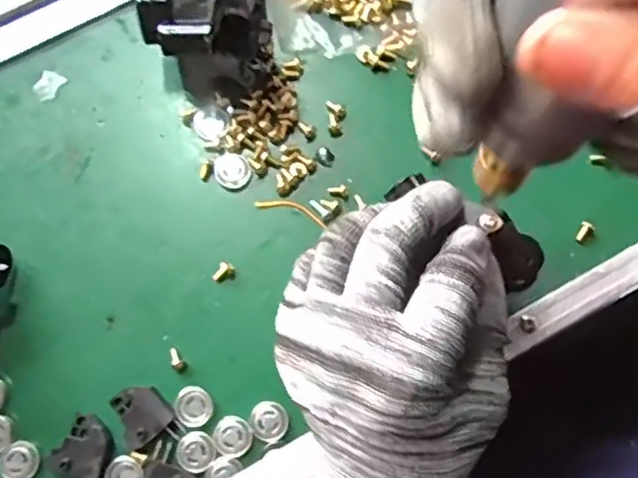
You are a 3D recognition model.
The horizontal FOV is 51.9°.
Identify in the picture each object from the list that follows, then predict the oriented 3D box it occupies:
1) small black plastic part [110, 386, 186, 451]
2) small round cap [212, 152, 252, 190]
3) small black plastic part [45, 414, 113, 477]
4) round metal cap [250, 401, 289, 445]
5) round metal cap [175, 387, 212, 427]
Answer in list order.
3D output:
[{"bbox_3d":[-0.082,0.084,0.312,0.024,0.007,0.031,-28,80,-6],"label":"small black plastic part"},{"bbox_3d":[-0.045,-0.036,0.339,0.020,0.004,0.018,41,81,7],"label":"small round cap"},{"bbox_3d":[-0.110,0.100,0.307,0.025,0.009,0.030,30,80,5],"label":"small black plastic part"},{"bbox_3d":[-0.024,0.088,0.314,0.017,0.005,0.019,-28,81,-6],"label":"round metal cap"},{"bbox_3d":[-0.060,0.080,0.315,0.019,0.004,0.017,43,82,7],"label":"round metal cap"}]

